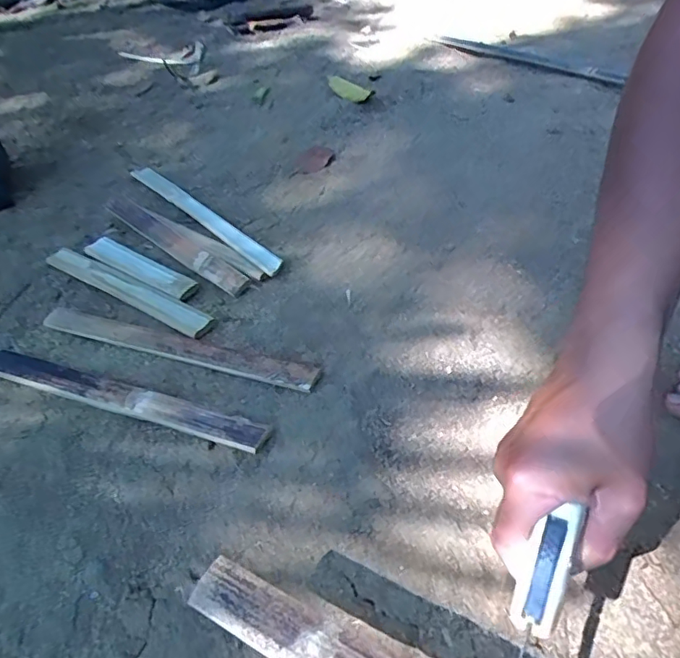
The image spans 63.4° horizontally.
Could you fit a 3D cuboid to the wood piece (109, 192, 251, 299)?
[{"bbox_3d":[-0.250,-0.135,0.801,0.331,0.023,0.040,34,55,31],"label":"wood piece"}]

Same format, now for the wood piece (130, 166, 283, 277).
[{"bbox_3d":[-0.222,-0.183,0.859,0.036,0.014,0.429,-28,46,-31],"label":"wood piece"}]

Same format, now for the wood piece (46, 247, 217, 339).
[{"bbox_3d":[-0.289,-0.056,0.738,0.311,0.011,0.043,23,50,24],"label":"wood piece"}]

